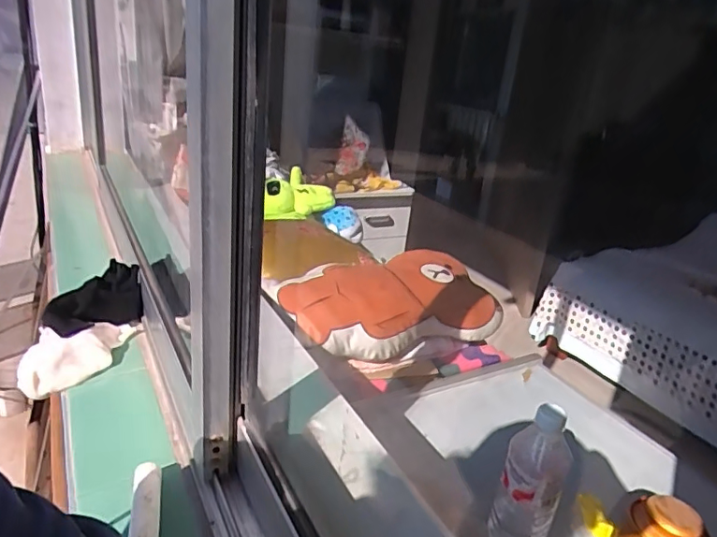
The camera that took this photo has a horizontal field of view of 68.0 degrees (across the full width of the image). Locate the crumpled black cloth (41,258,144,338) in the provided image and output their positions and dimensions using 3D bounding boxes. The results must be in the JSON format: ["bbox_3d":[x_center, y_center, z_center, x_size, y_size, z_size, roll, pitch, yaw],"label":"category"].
[{"bbox_3d":[-0.396,0.054,0.794,0.081,0.064,0.167,13,23,17],"label":"crumpled black cloth"}]

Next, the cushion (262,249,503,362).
[{"bbox_3d":[0.063,0.069,1.088,0.463,0.123,0.218,-7,26,-29],"label":"cushion"}]

